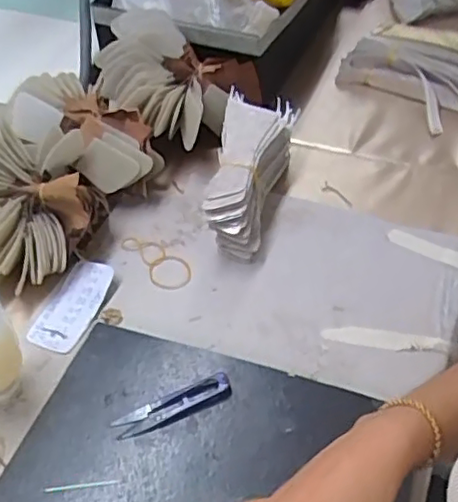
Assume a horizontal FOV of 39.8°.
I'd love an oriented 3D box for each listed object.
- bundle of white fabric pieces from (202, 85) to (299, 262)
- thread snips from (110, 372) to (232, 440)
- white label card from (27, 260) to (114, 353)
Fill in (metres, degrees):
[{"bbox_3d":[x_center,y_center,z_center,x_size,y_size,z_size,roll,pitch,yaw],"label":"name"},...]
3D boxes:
[{"bbox_3d":[0.020,-0.085,0.703,0.077,0.072,0.197,7,50,12],"label":"bundle of white fabric pieces"},{"bbox_3d":[-0.047,0.129,0.533,0.099,0.011,0.026,-20,50,-13],"label":"thread snips"},{"bbox_3d":[-0.157,0.054,0.640,0.053,0.007,0.104,19,60,20],"label":"white label card"}]

